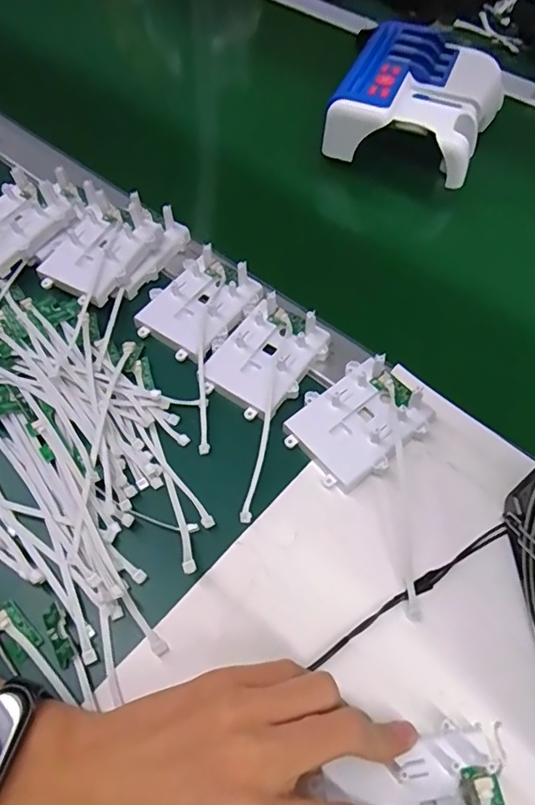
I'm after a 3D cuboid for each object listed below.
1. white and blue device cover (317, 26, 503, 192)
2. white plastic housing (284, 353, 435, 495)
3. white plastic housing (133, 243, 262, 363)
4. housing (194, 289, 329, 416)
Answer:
[{"bbox_3d":[0.145,-0.289,0.508,0.136,0.052,0.168,21,61,9],"label":"white and blue device cover"},{"bbox_3d":[0.057,0.011,0.345,0.080,0.020,0.064,-35,67,-20],"label":"white plastic housing"},{"bbox_3d":[-0.051,-0.074,0.388,0.067,0.018,0.080,32,64,15],"label":"white plastic housing"},{"bbox_3d":[-0.003,-0.034,0.367,0.066,0.022,0.077,34,64,16],"label":"housing"}]

